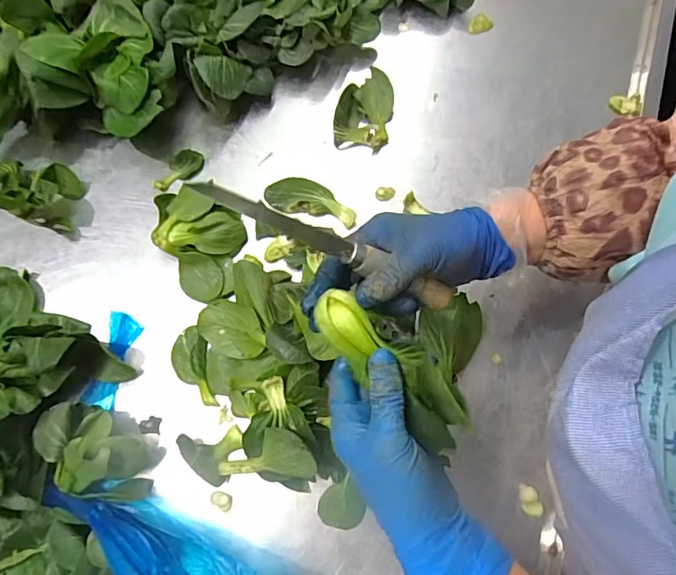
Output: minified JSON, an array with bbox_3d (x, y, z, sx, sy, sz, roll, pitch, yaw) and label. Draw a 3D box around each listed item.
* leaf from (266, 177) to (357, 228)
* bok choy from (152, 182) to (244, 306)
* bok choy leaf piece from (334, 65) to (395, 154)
[{"bbox_3d":[-0.029,-0.099,0.529,0.102,0.010,0.041,15,73,4],"label":"leaf"},{"bbox_3d":[-0.143,-0.047,0.501,0.084,0.034,0.113,-3,73,-2],"label":"bok choy"},{"bbox_3d":[0.032,-0.207,0.550,0.060,0.032,0.094,10,73,2],"label":"bok choy leaf piece"}]

